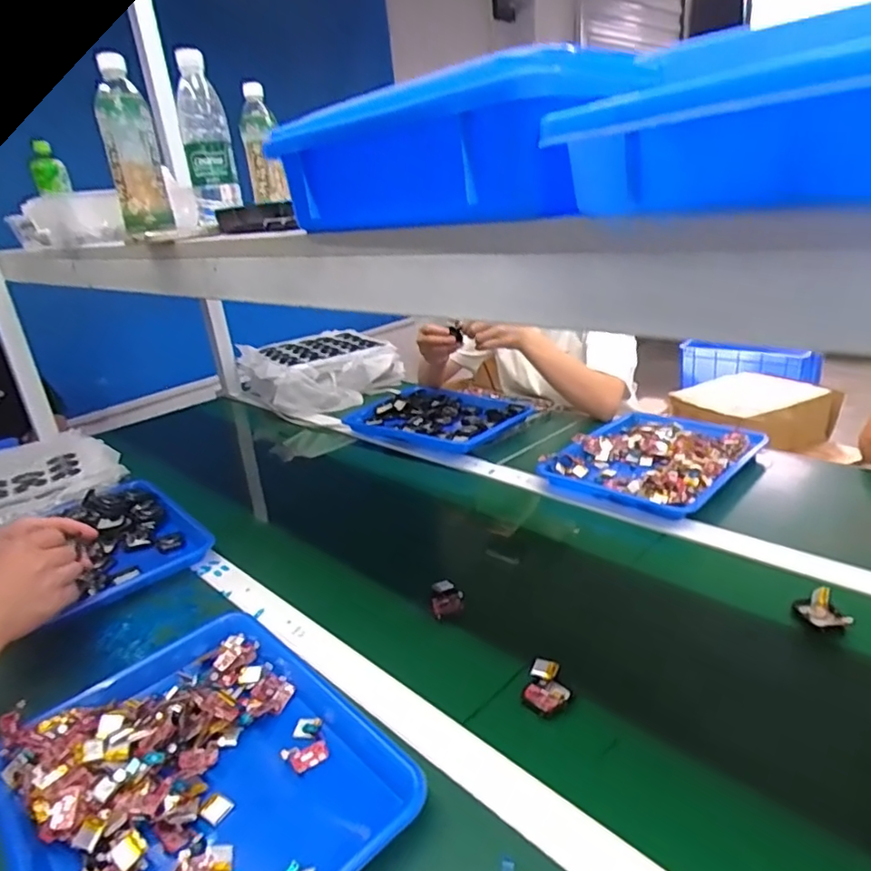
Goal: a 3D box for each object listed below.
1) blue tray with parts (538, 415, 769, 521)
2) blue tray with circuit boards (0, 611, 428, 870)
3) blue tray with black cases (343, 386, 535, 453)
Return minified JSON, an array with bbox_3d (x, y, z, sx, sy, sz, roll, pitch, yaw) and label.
[{"bbox_3d":[0.353,0.033,0.950,0.243,0.038,0.313,14,29,43],"label":"blue tray with parts"},{"bbox_3d":[-0.198,0.278,0.493,0.263,0.038,0.342,-24,27,-38],"label":"blue tray with circuit boards"},{"bbox_3d":[0.006,-0.050,1.225,0.362,0.042,0.261,10,27,37],"label":"blue tray with black cases"}]

